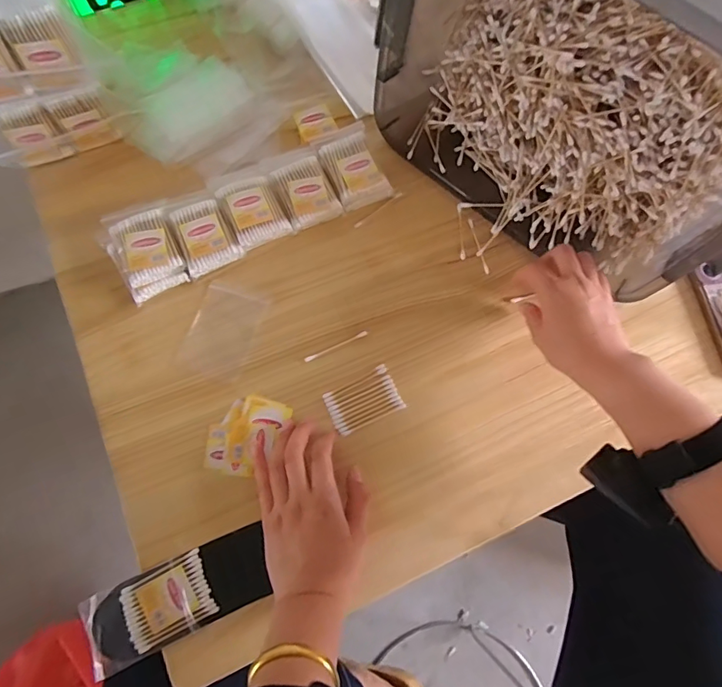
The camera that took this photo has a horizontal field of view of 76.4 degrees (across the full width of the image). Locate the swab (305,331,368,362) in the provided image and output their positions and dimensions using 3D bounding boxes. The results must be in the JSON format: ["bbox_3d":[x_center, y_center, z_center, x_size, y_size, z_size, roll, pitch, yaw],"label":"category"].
[{"bbox_3d":[-0.025,0.003,0.480,0.072,0.004,0.005,-26,77,-8],"label":"swab"}]

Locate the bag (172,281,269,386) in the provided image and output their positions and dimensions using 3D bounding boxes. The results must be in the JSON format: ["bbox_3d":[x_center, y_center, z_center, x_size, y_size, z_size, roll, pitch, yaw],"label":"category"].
[{"bbox_3d":[-0.144,-0.012,0.482,0.069,0.005,0.095,17,75,3],"label":"bag"}]

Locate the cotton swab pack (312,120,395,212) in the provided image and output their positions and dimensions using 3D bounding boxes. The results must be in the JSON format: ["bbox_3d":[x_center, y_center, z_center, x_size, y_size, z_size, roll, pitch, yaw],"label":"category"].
[{"bbox_3d":[-0.011,-0.203,0.523,0.059,0.030,0.096,-22,77,-8],"label":"cotton swab pack"}]

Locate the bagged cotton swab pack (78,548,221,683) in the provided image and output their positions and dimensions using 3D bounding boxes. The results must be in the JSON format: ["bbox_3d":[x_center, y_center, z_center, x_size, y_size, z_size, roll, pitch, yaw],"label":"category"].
[{"bbox_3d":[-0.186,0.235,0.399,0.111,0.006,0.065,-23,77,-8],"label":"bagged cotton swab pack"}]

